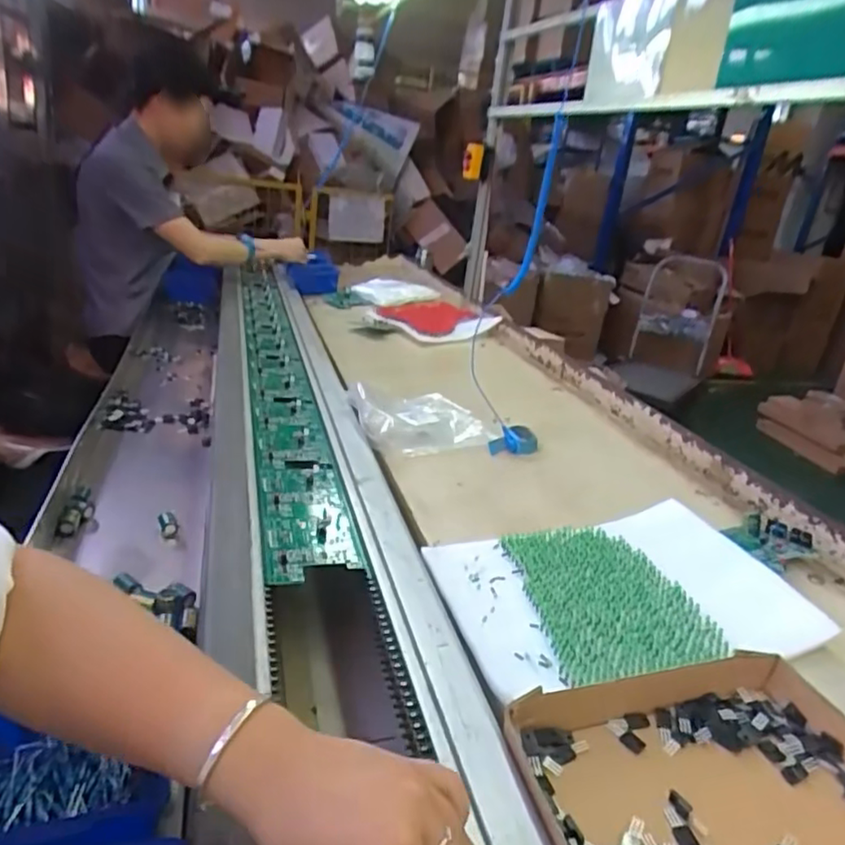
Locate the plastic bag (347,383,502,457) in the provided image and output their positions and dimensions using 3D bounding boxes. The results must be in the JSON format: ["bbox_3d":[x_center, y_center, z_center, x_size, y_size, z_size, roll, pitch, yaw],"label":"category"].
[{"bbox_3d":[-0.005,-0.013,0.935,0.180,0.046,0.184,-2,22,-20],"label":"plastic bag"}]

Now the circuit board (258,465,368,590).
[{"bbox_3d":[-0.128,0.099,0.675,0.094,0.009,0.242,-1,22,-18],"label":"circuit board"}]

